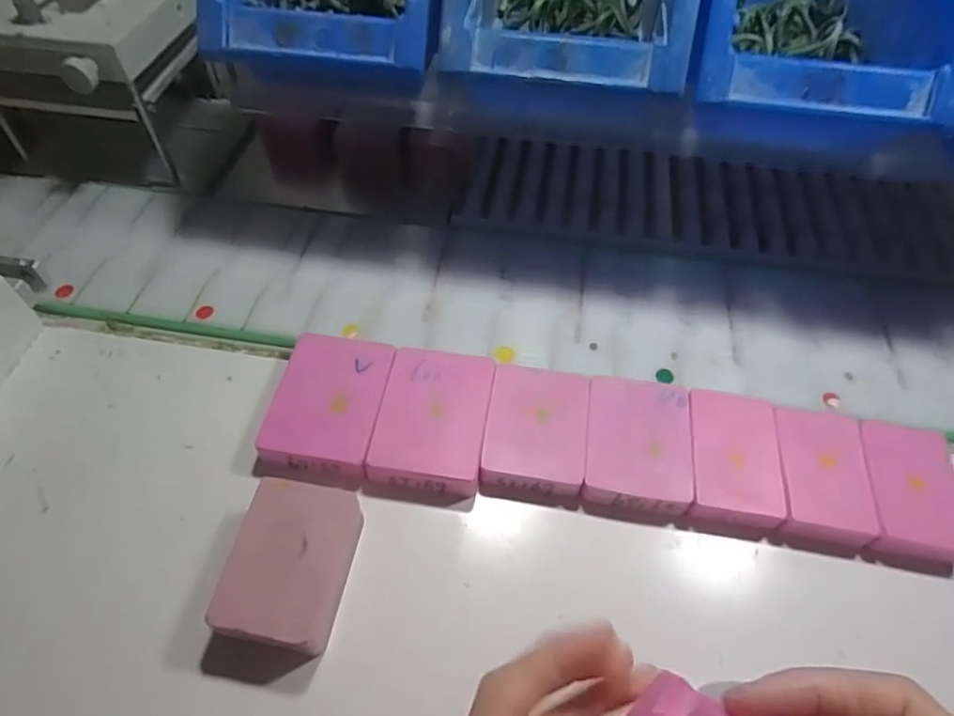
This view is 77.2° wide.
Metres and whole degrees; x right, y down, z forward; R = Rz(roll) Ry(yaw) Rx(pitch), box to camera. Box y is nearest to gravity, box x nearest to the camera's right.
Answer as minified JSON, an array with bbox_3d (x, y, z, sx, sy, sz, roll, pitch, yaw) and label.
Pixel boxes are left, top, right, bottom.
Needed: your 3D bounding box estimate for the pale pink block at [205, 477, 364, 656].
[{"bbox_3d":[-0.086,0.094,0.279,0.047,0.031,0.075,8,55,5],"label":"pale pink block"}]

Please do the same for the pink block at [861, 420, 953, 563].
[{"bbox_3d":[0.223,0.067,0.306,0.044,0.012,0.068,11,55,7],"label":"pink block"}]

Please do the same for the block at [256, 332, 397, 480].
[{"bbox_3d":[-0.081,0.025,0.331,0.058,0.019,0.078,7,55,4],"label":"block"}]

